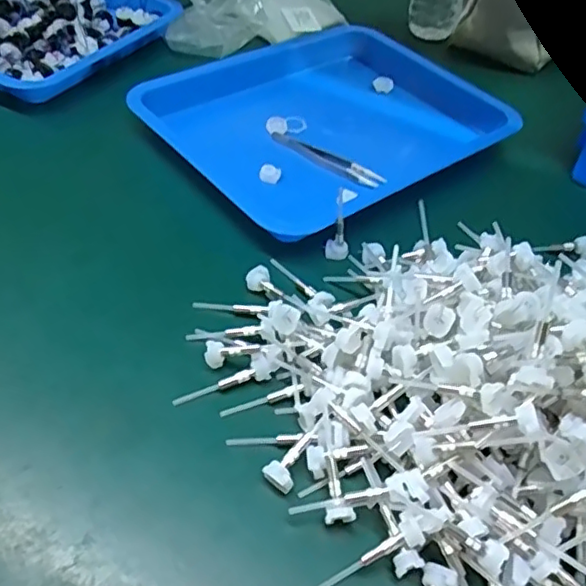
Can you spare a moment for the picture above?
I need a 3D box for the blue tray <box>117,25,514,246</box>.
[{"bbox_3d":[0.030,-0.181,0.621,0.307,0.033,0.257,-28,57,-27],"label":"blue tray"}]

